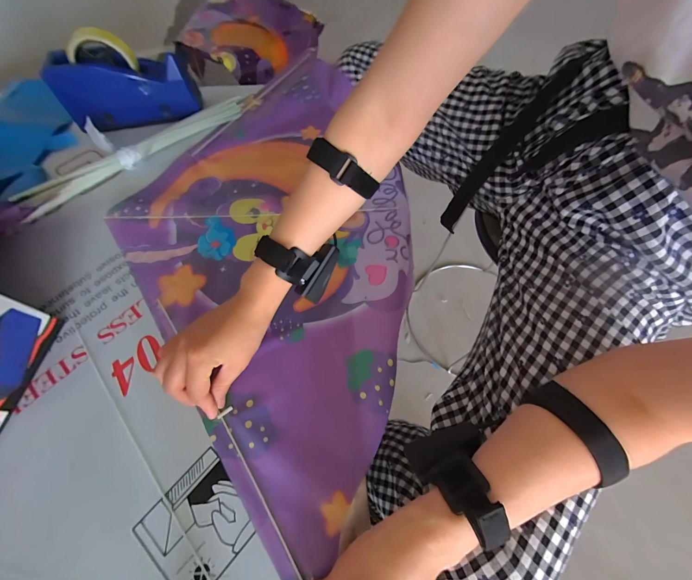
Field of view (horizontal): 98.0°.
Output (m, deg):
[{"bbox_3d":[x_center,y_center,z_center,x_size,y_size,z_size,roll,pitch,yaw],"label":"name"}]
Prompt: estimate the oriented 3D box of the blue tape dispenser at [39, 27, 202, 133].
[{"bbox_3d":[-0.360,-0.343,0.494,0.202,0.108,0.075,-19,66,-9],"label":"blue tape dispenser"}]

